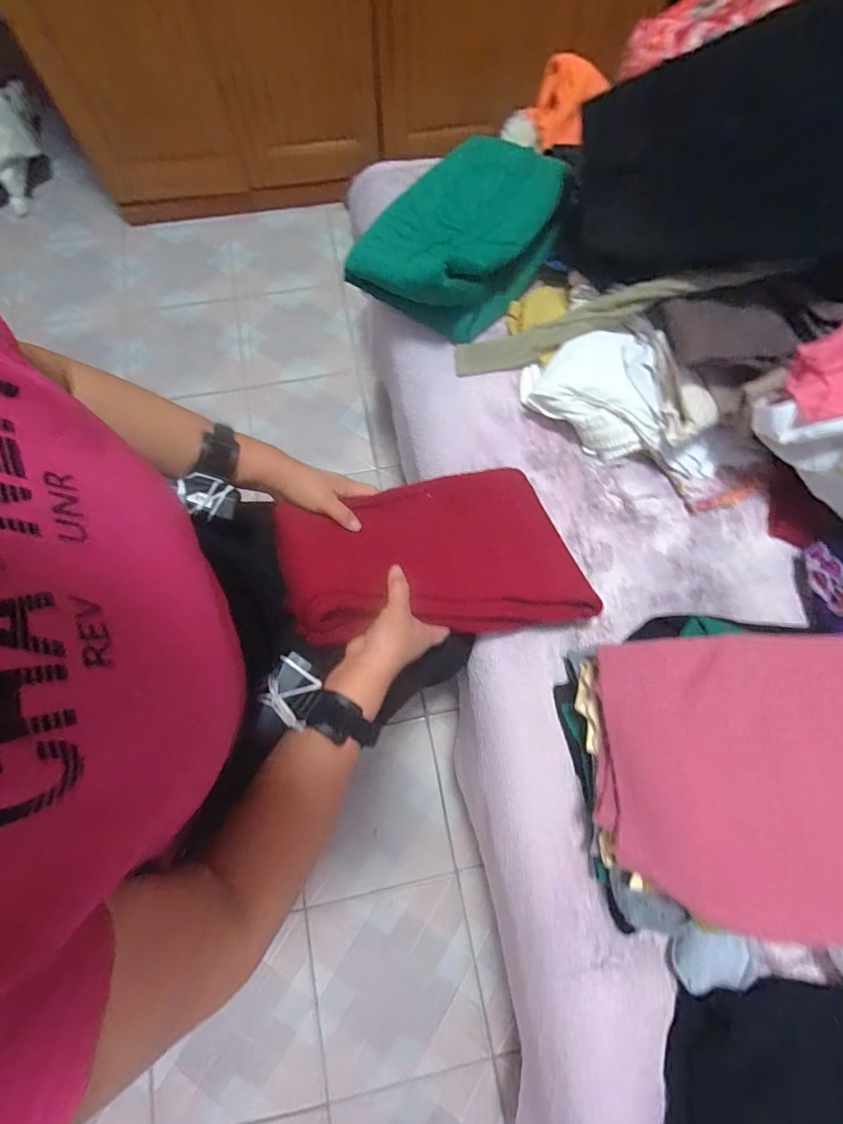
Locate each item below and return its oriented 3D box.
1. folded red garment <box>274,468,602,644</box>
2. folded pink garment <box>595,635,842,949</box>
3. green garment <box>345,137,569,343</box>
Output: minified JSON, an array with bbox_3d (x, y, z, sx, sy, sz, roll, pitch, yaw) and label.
[{"bbox_3d":[0.013,-0.009,0.530,0.326,0.048,0.189,-7,67,-14],"label":"folded red garment"},{"bbox_3d":[0.313,0.189,0.409,0.285,0.025,0.241,-2,74,18],"label":"folded pink garment"},{"bbox_3d":[0.058,-0.475,0.673,0.235,0.100,0.271,42,77,10],"label":"green garment"}]

